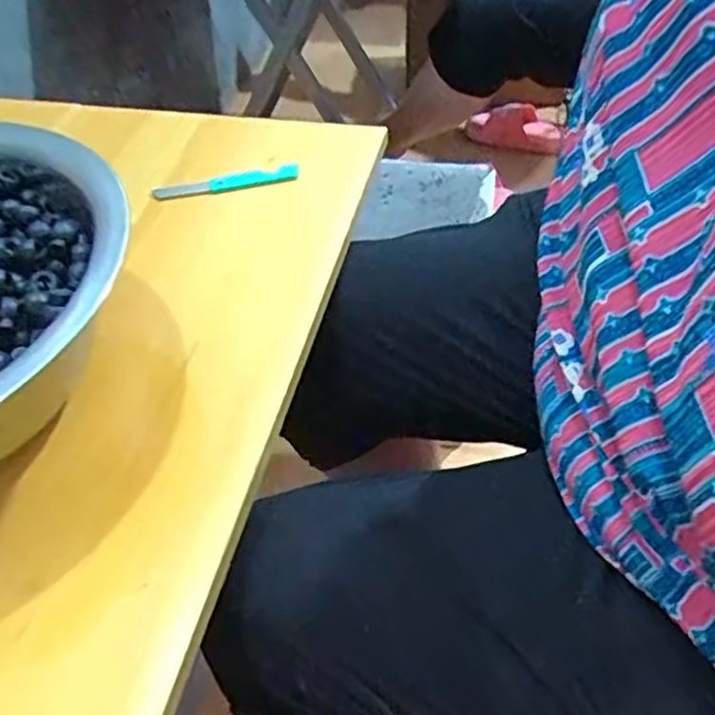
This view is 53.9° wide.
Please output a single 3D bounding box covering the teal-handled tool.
[{"bbox_3d":[-0.104,-0.139,0.561,0.114,0.009,0.018,-11,46,-8],"label":"teal-handled tool"}]

